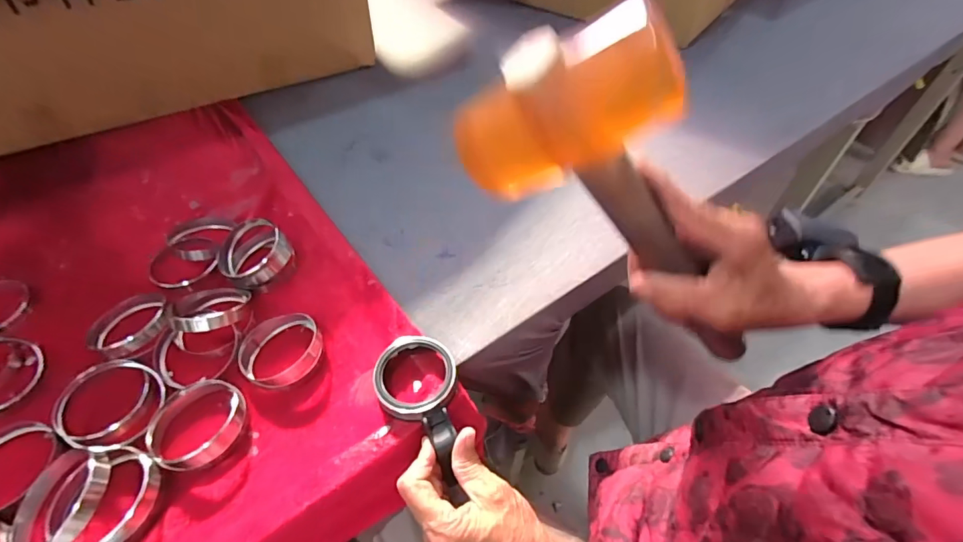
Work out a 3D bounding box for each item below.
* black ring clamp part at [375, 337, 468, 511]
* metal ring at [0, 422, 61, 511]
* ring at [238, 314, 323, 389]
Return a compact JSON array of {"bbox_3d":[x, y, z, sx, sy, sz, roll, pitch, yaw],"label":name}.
[{"bbox_3d":[-0.053,0.118,0.379,0.068,0.030,0.130,-7,50,-7],"label":"black ring clamp part"},{"bbox_3d":[-0.375,0.151,0.354,0.067,0.012,0.070,1,49,-1],"label":"metal ring"},{"bbox_3d":[-0.184,0.074,0.416,0.071,0.021,0.071,1,49,-1],"label":"ring"}]

